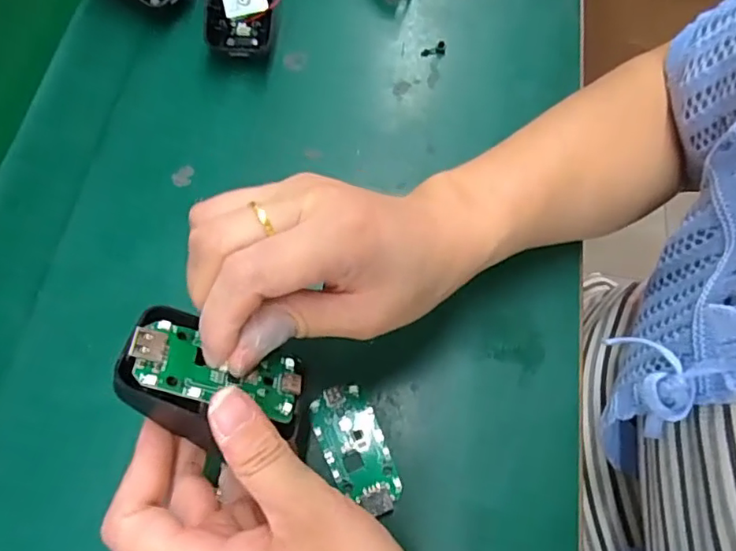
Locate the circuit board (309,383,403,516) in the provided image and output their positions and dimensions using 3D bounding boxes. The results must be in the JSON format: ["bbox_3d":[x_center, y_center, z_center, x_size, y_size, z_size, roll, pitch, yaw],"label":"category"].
[{"bbox_3d":[-0.007,0.086,0.283,0.031,0.004,0.063,-21,69,-11],"label":"circuit board"}]

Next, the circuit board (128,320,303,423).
[{"bbox_3d":[-0.056,0.034,0.217,0.064,0.005,0.030,21,40,-20],"label":"circuit board"}]

